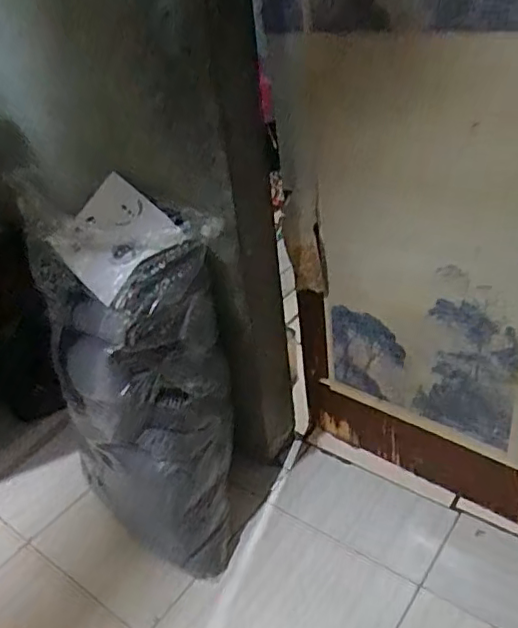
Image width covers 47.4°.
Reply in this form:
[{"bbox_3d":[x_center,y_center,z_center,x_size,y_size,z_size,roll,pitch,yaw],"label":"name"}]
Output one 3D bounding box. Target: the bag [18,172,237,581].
[{"bbox_3d":[-0.255,0.130,1.270,0.381,0.812,0.322,-11,9,-6],"label":"bag"}]

